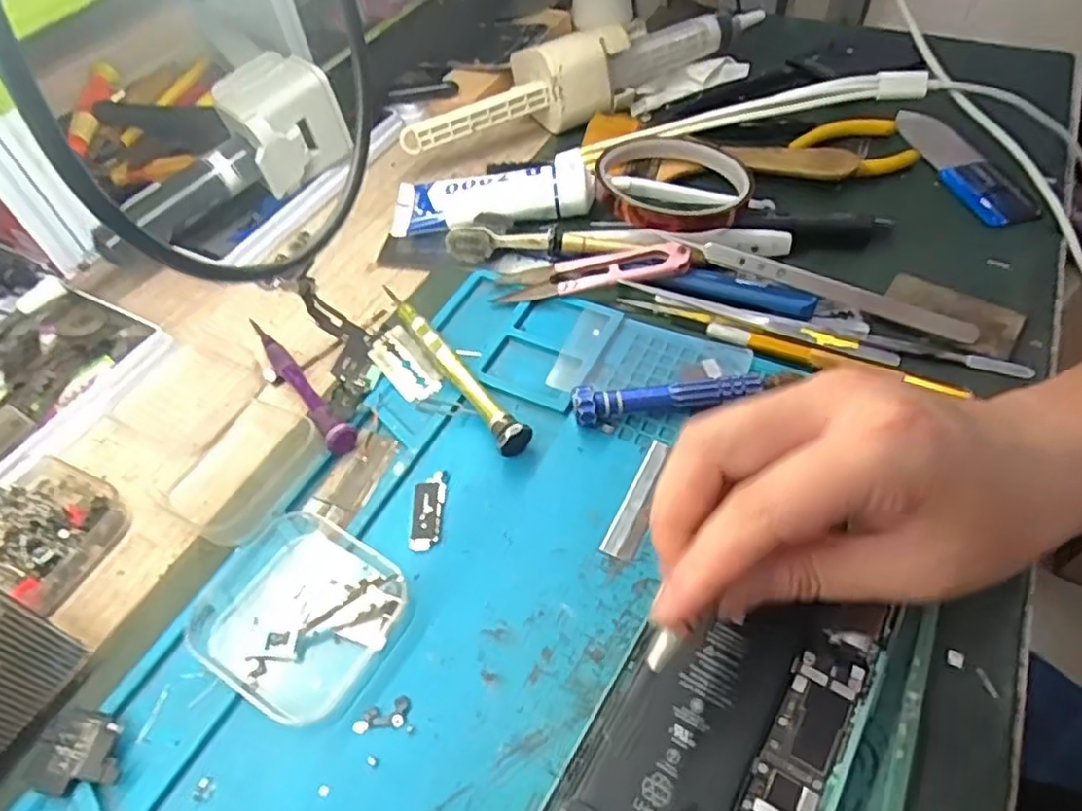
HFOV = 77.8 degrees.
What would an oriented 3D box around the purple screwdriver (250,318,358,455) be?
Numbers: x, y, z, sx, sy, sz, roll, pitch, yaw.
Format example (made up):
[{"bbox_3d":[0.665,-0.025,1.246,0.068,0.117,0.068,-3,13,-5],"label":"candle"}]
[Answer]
[{"bbox_3d":[-0.119,-0.015,0.321,0.012,0.016,0.114,-34,57,-20],"label":"purple screwdriver"}]

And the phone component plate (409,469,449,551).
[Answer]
[{"bbox_3d":[-0.046,0.042,0.275,0.013,0.004,0.036,-3,52,2],"label":"phone component plate"}]

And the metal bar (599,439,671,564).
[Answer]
[{"bbox_3d":[0.041,0.037,0.273,0.013,0.004,0.055,20,56,19],"label":"metal bar"}]

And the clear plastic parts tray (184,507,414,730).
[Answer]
[{"bbox_3d":[-0.090,0.074,0.247,0.072,0.017,0.065,22,57,20],"label":"clear plastic parts tray"}]

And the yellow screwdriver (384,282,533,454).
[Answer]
[{"bbox_3d":[-0.045,-0.018,0.313,0.014,0.016,0.117,-33,57,-20],"label":"yellow screwdriver"}]

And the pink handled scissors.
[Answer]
[{"bbox_3d":[0.026,-0.070,0.344,0.096,0.019,0.023,-3,52,2],"label":"pink handled scissors"}]

